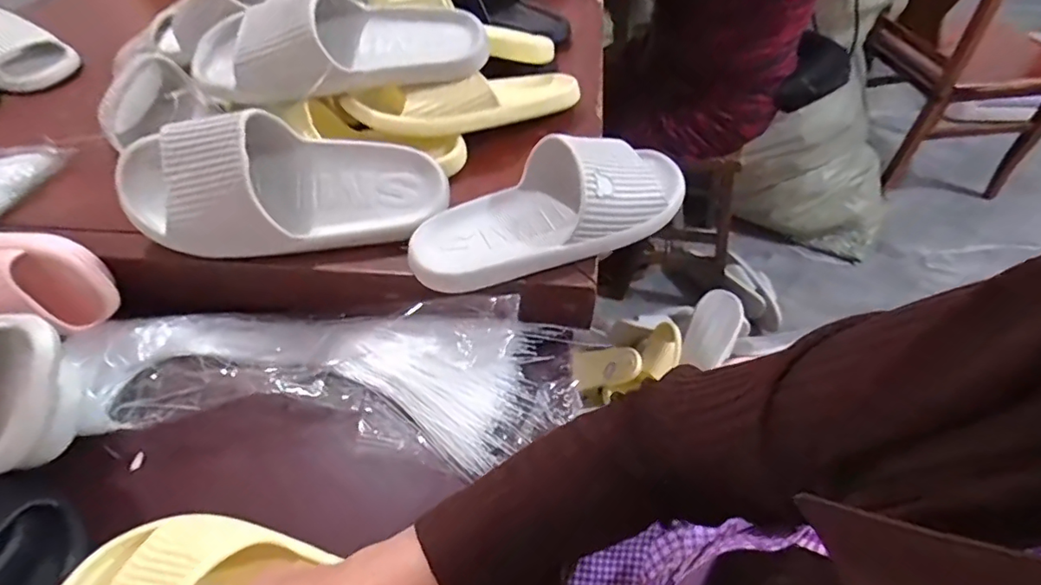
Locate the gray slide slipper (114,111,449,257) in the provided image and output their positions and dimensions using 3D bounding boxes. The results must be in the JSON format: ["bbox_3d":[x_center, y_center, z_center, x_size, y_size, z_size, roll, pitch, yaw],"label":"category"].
[{"bbox_3d":[-0.210,-0.095,0.462,0.284,0.070,0.116,-2,81,-10],"label":"gray slide slipper"}]

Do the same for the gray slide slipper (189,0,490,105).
[{"bbox_3d":[-0.178,-0.253,0.527,0.280,0.077,0.089,-14,50,-11],"label":"gray slide slipper"}]

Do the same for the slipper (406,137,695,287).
[{"bbox_3d":[0.031,-0.086,0.480,0.273,0.066,0.109,-18,51,-14],"label":"slipper"}]

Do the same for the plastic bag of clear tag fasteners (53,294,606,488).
[{"bbox_3d":[-0.170,0.073,0.466,0.446,0.045,0.140,4,49,5],"label":"plastic bag of clear tag fasteners"}]

